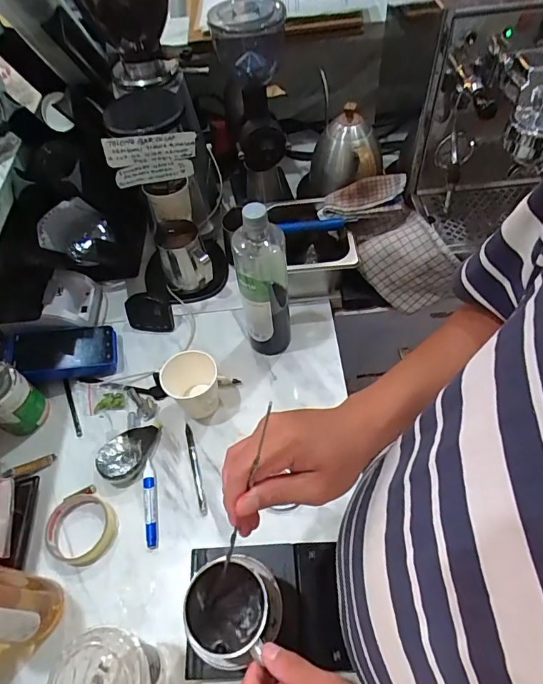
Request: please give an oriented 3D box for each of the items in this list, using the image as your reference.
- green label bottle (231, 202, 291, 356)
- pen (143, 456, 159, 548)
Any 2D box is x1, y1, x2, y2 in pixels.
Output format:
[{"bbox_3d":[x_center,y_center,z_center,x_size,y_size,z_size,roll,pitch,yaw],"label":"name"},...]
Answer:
[{"bbox_3d":[-0.011,-0.081,0.642,0.069,0.270,0.071,-4,55,3],"label":"green label bottle"},{"bbox_3d":[-0.166,0.219,0.610,0.016,0.010,0.116,-12,55,-3],"label":"pen"}]

